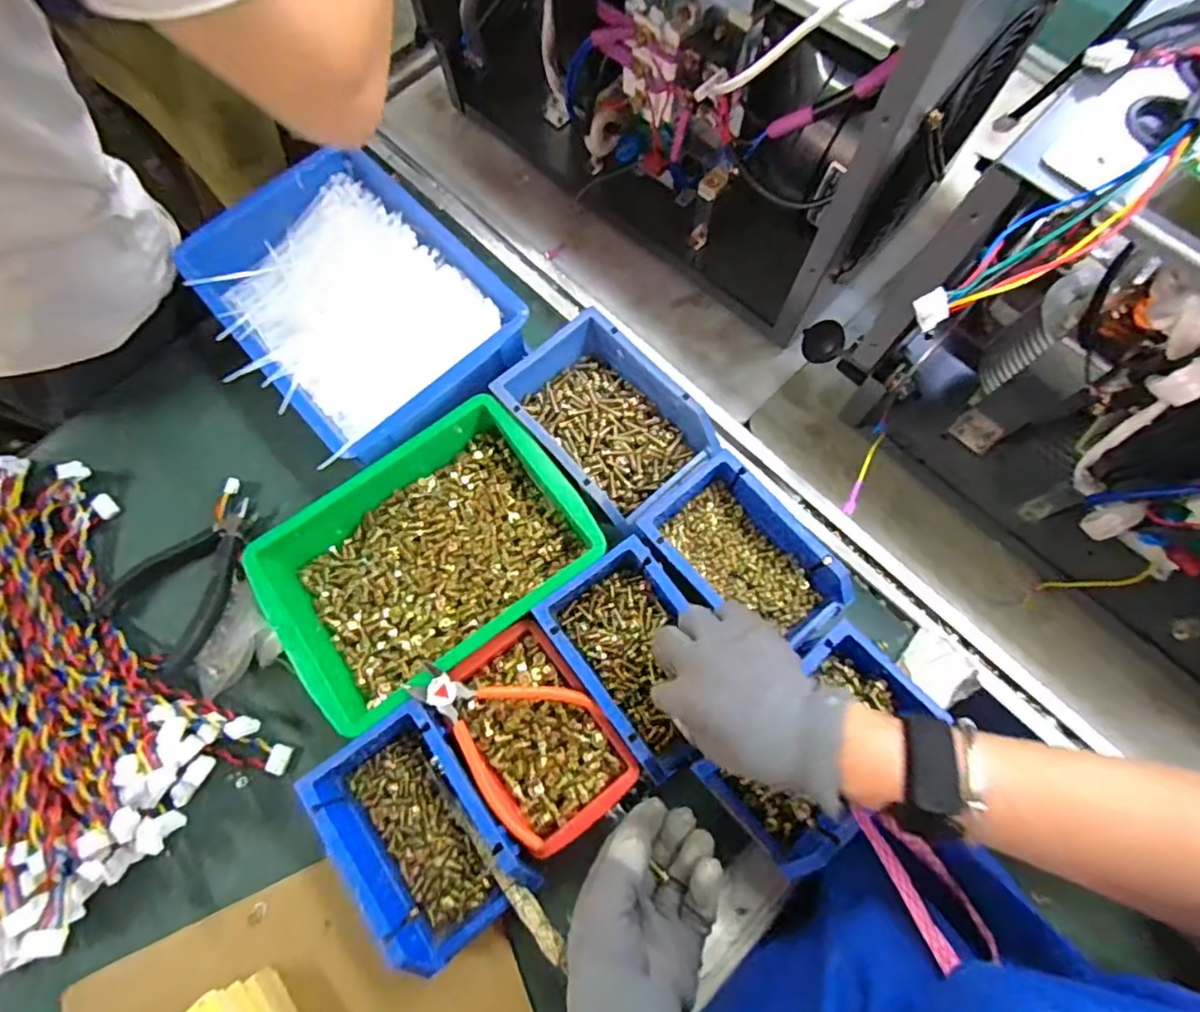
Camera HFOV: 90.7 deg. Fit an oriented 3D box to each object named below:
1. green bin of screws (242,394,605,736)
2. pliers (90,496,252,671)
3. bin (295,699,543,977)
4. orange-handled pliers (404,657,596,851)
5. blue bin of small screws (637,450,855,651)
[{"bbox_3d":[-0.143,0.041,0.502,0.243,0.067,0.185,-35,76,-9],"label":"green bin of screws"},{"bbox_3d":[-0.363,0.055,0.523,0.119,0.027,0.140,30,76,9],"label":"pliers"},{"bbox_3d":[-0.126,0.235,0.432,0.103,0.059,0.157,-35,76,-9],"label":"bin"},{"bbox_3d":[-0.082,0.167,0.429,0.126,0.019,0.103,25,67,-7],"label":"orange-handled pliers"},{"bbox_3d":[0.118,0.047,0.486,0.096,0.059,0.158,-41,77,-11],"label":"blue bin of small screws"}]

